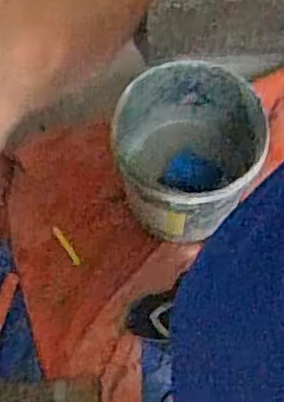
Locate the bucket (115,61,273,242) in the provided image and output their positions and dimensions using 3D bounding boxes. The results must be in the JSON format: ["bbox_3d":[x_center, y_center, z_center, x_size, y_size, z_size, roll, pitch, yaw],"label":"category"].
[{"bbox_3d":[0.099,-0.090,1.510,0.285,0.306,0.344,16,65,7],"label":"bucket"}]

